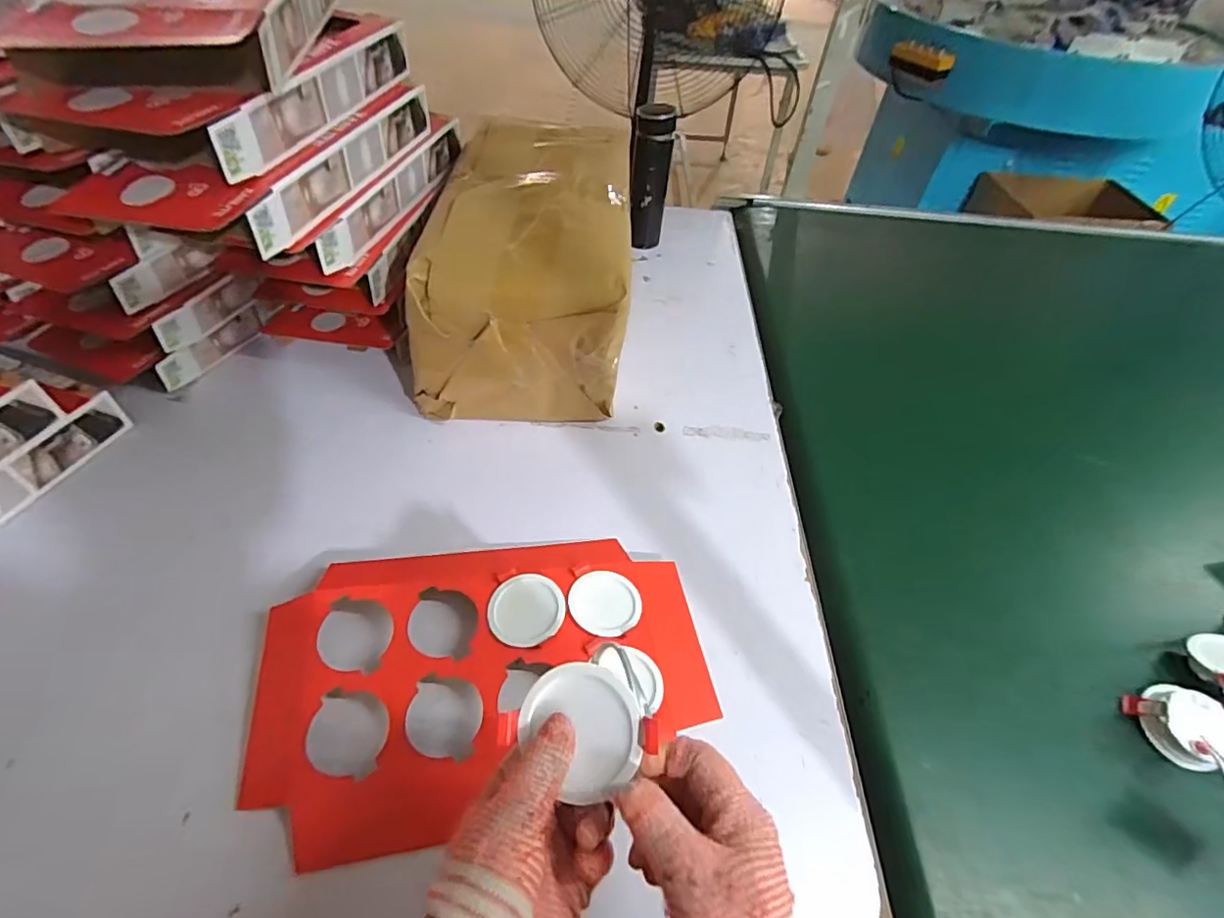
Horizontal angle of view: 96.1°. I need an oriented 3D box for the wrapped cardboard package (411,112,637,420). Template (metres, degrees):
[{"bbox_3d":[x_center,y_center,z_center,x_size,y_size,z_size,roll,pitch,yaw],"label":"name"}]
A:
[{"bbox_3d":[-0.118,-0.262,0.771,0.252,0.225,0.397,2,50,-5],"label":"wrapped cardboard package"}]

